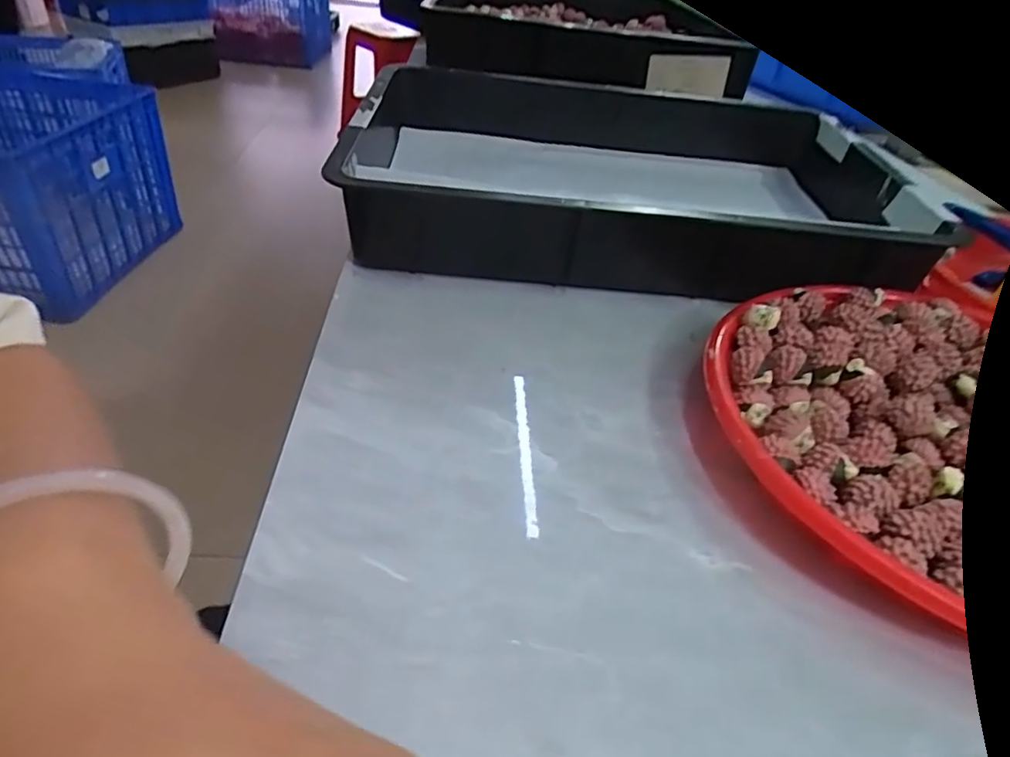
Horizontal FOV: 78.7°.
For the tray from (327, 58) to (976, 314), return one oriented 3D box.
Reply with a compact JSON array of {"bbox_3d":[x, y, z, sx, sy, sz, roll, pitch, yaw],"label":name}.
[{"bbox_3d":[0.090,-0.160,0.479,0.398,0.064,0.295,8,37,1],"label":"tray"}]

